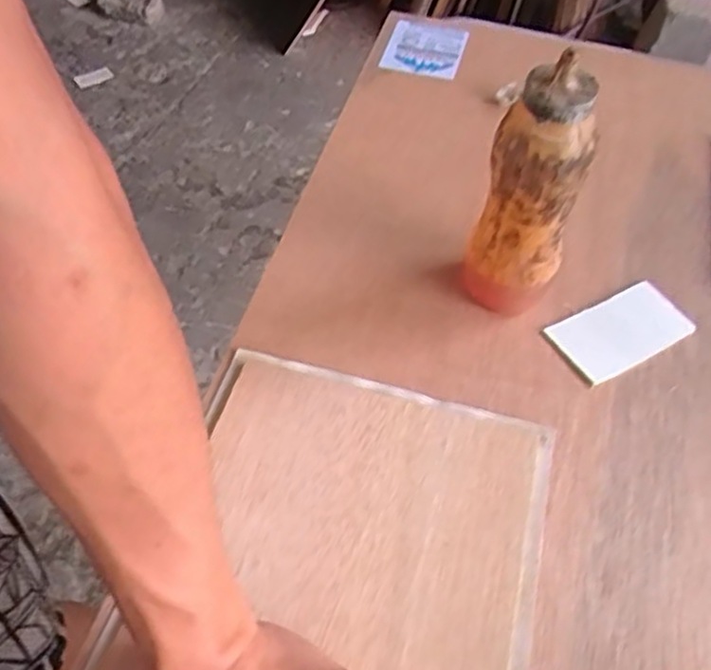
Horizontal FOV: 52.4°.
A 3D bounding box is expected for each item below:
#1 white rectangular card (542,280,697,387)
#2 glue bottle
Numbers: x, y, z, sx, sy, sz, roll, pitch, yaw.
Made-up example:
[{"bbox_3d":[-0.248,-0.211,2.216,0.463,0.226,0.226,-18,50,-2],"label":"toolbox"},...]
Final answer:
[{"bbox_3d":[0.181,-0.002,0.492,0.093,0.011,0.052,-21,56,-19],"label":"white rectangular card"},{"bbox_3d":[0.102,-0.081,0.446,0.043,0.176,0.059,-25,57,-21],"label":"glue bottle"}]

